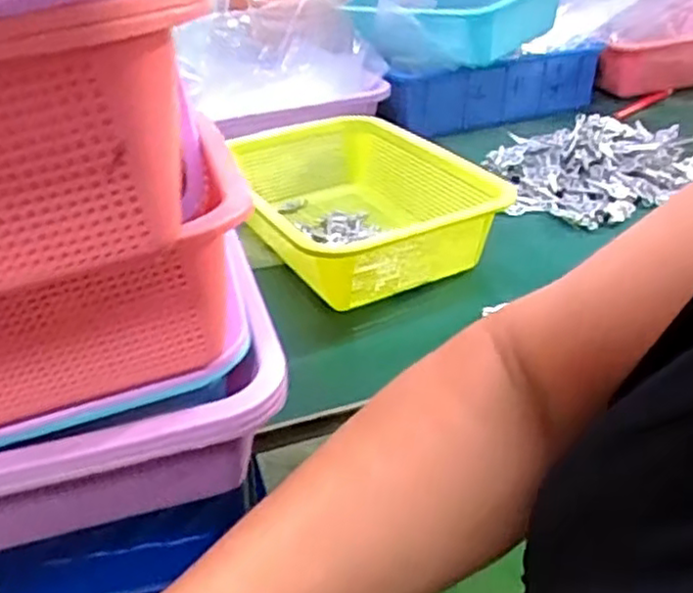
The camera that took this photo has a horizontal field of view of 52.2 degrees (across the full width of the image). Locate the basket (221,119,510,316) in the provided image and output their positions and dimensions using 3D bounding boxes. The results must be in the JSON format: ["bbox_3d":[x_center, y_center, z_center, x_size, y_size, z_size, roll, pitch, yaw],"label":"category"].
[{"bbox_3d":[0.007,-0.095,0.675,0.175,0.081,0.269,-15,34,-19],"label":"basket"}]

